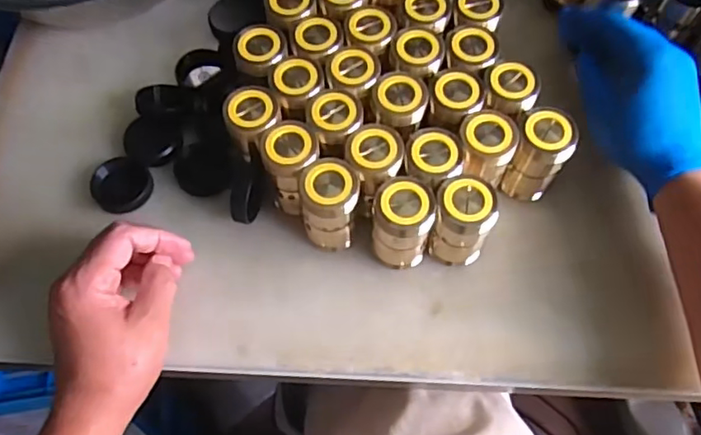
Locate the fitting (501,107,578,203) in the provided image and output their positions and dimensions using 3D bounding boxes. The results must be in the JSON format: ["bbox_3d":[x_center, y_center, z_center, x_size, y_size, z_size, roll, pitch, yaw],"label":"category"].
[{"bbox_3d":[0.138,-0.042,0.432,0.038,0.086,0.034,29,68,13],"label":"fitting"}]

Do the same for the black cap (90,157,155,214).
[{"bbox_3d":[-0.179,-0.027,0.449,0.044,0.009,0.049,-37,70,-16],"label":"black cap"}]

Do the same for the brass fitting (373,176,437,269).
[{"bbox_3d":[0.035,0.006,0.409,0.040,0.079,0.044,0,65,0],"label":"brass fitting"}]

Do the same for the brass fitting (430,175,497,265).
[{"bbox_3d":[0.078,0.008,0.409,0.040,0.084,0.037,0,65,0],"label":"brass fitting"}]

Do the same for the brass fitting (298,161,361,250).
[{"bbox_3d":[-0.014,-0.004,0.415,0.039,0.082,0.036,0,65,0],"label":"brass fitting"}]

